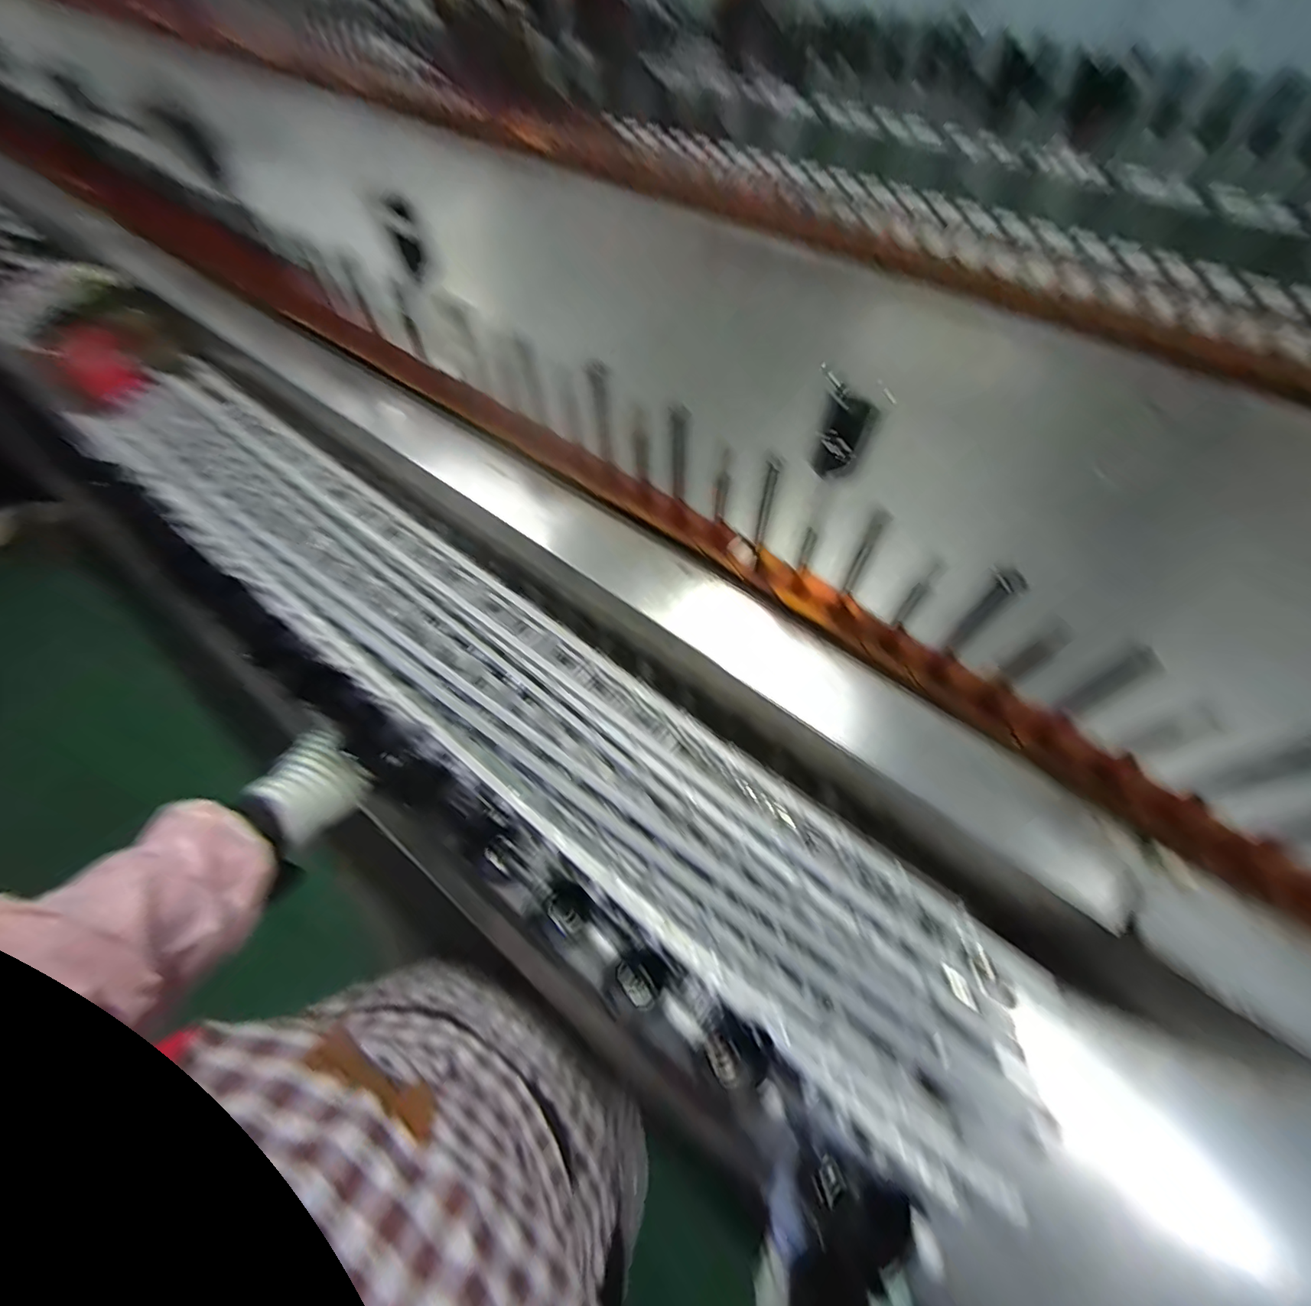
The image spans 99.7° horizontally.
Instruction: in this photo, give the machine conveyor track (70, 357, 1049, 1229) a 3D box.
[{"bbox_3d":[-0.322,-0.030,0.758,1.462,0.094,0.266,35,69,19],"label":"machine conveyor track"}]

